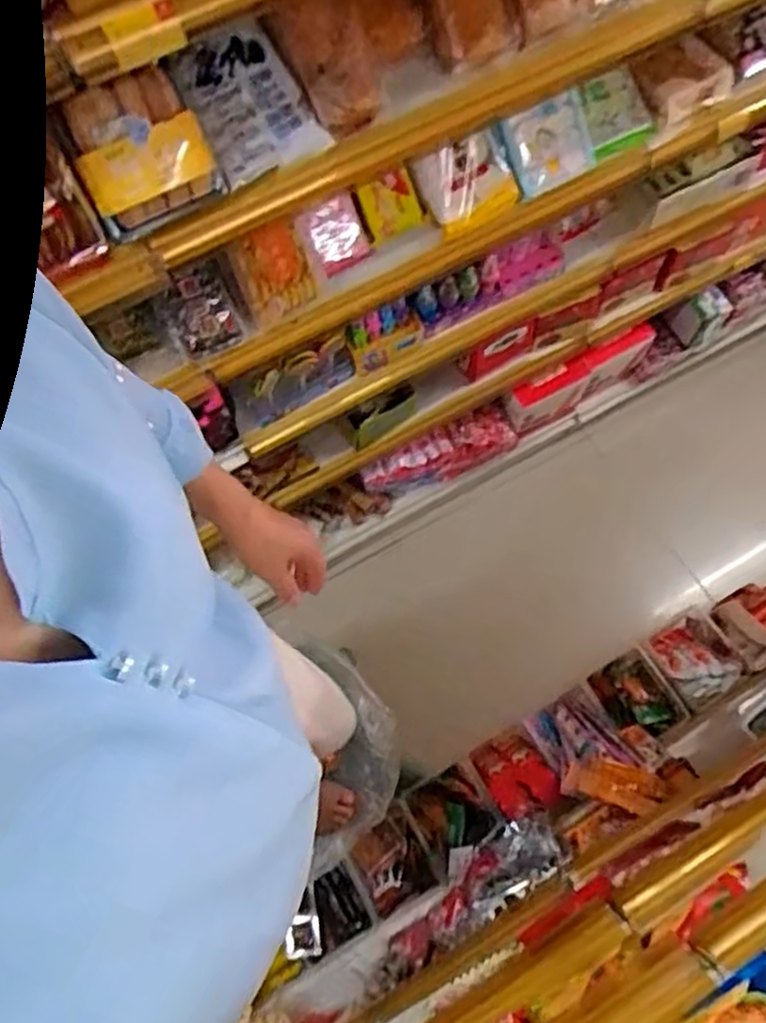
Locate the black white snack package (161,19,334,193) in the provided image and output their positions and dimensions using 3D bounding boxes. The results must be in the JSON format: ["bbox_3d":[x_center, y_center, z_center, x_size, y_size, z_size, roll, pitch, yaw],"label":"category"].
[{"bbox_3d":[-0.160,-0.469,0.853,0.128,0.025,0.163,-33,101,-3],"label":"black white snack package"}]

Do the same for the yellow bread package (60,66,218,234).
[{"bbox_3d":[-0.263,-0.394,0.797,0.136,0.066,0.144,-22,104,-2],"label":"yellow bread package"}]

